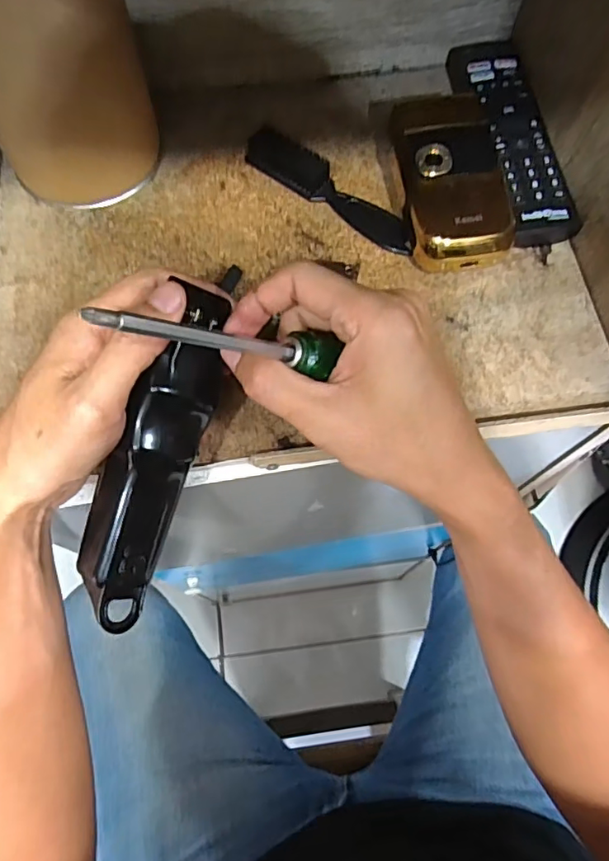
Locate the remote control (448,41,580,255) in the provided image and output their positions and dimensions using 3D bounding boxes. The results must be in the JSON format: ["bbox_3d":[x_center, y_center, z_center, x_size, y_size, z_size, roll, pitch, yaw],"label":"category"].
[{"bbox_3d":[0.142,-0.206,0.384,0.042,0.024,0.175,-7,70,-3],"label":"remote control"}]

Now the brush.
[{"bbox_3d":[0.020,-0.163,0.375,0.132,0.030,0.029,35,73,12],"label":"brush"}]

